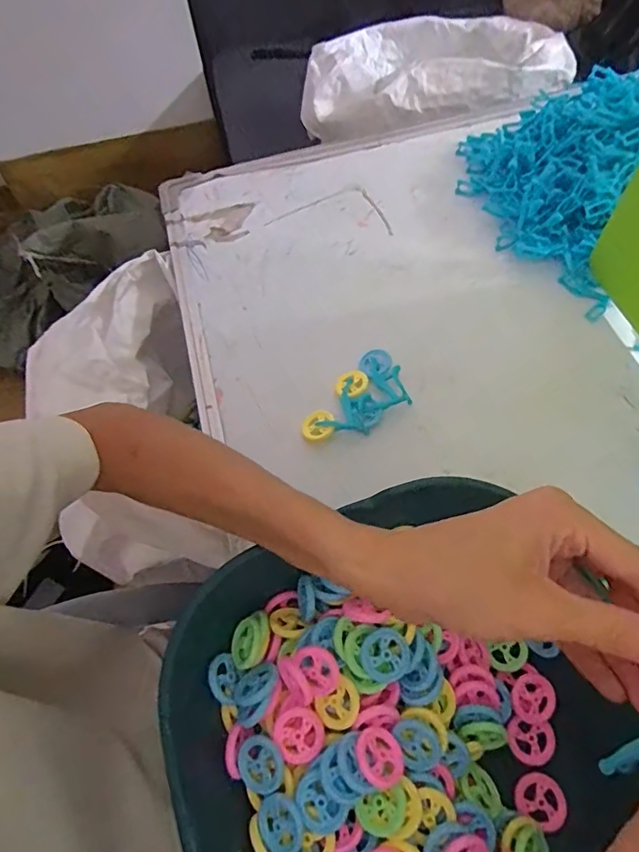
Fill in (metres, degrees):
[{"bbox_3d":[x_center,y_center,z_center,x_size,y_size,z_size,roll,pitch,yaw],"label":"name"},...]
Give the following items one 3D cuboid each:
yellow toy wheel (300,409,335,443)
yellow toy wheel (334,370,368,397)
[{"bbox_3d":[-0.001,0.001,0.438,0.030,0.006,0.025,-44,66,4],"label":"yellow toy wheel"},{"bbox_3d":[0.029,-0.037,0.454,0.029,0.004,0.026,-33,66,-15],"label":"yellow toy wheel"}]

